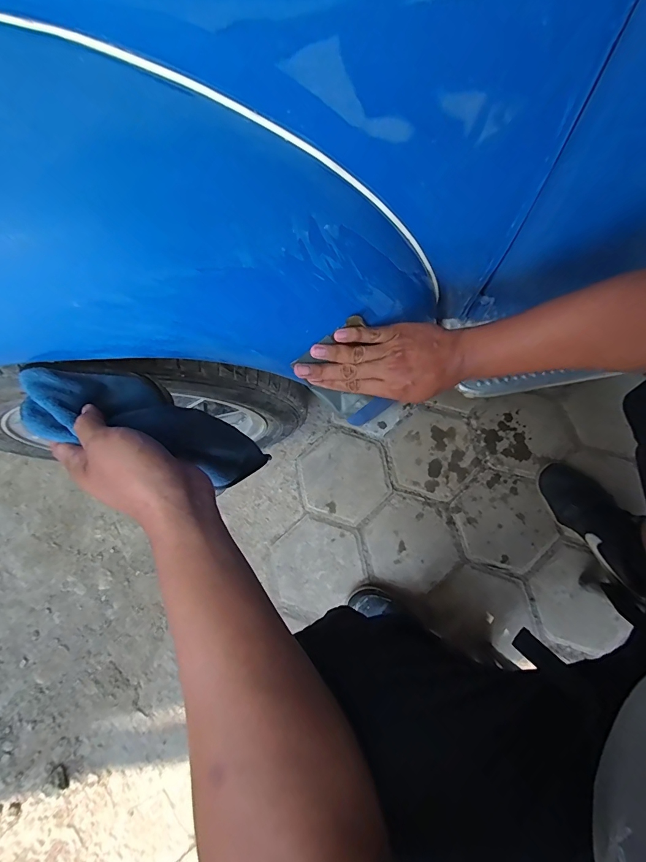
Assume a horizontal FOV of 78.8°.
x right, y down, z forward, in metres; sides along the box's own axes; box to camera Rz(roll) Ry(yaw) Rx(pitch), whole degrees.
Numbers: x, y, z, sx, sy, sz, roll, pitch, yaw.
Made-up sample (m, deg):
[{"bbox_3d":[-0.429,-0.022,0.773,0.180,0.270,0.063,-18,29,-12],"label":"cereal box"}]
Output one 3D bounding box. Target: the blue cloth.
[{"bbox_3d":[-0.158,0.007,0.452,0.082,0.303,0.086,-7,68,39],"label":"blue cloth"}]

